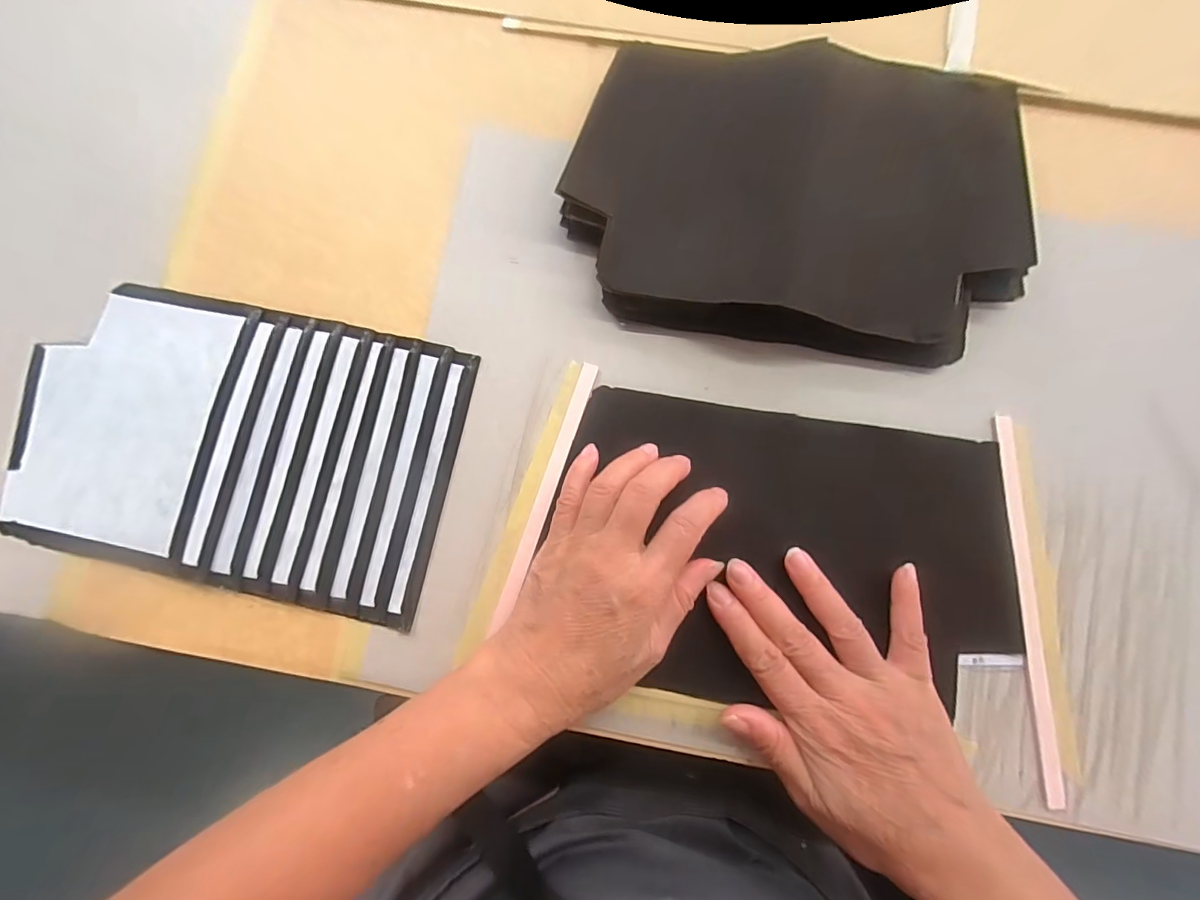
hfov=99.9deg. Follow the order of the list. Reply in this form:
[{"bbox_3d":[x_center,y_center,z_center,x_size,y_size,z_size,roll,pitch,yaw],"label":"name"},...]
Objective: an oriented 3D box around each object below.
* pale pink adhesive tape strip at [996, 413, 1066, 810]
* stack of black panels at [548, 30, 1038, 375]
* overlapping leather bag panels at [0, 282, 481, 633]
[{"bbox_3d":[0.250,0.087,0.293,0.014,0.004,0.216,0,80,0],"label":"pale pink adhesive tape strip"},{"bbox_3d":[0.120,-0.152,0.315,0.282,0.047,0.180,8,80,2],"label":"stack of black panels"},{"bbox_3d":[-0.224,-0.005,0.316,0.268,0.014,0.170,12,81,-2],"label":"overlapping leather bag panels"}]

